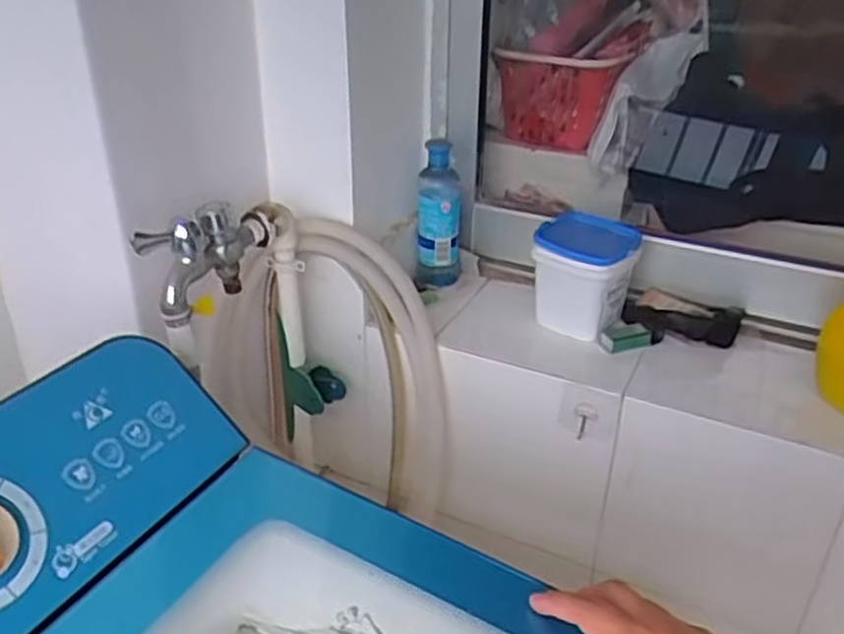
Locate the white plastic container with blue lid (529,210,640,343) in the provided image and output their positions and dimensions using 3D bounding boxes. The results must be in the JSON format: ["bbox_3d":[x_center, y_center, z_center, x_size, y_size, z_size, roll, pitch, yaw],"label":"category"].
[{"bbox_3d":[0.170,-0.034,0.799,0.090,0.118,0.088,19,34,28],"label":"white plastic container with blue lid"}]

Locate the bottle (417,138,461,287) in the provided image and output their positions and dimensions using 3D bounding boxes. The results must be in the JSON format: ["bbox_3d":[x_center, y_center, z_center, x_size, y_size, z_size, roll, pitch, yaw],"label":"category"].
[{"bbox_3d":[0.020,-0.116,0.864,0.047,0.162,0.050,4,30,6],"label":"bottle"}]

